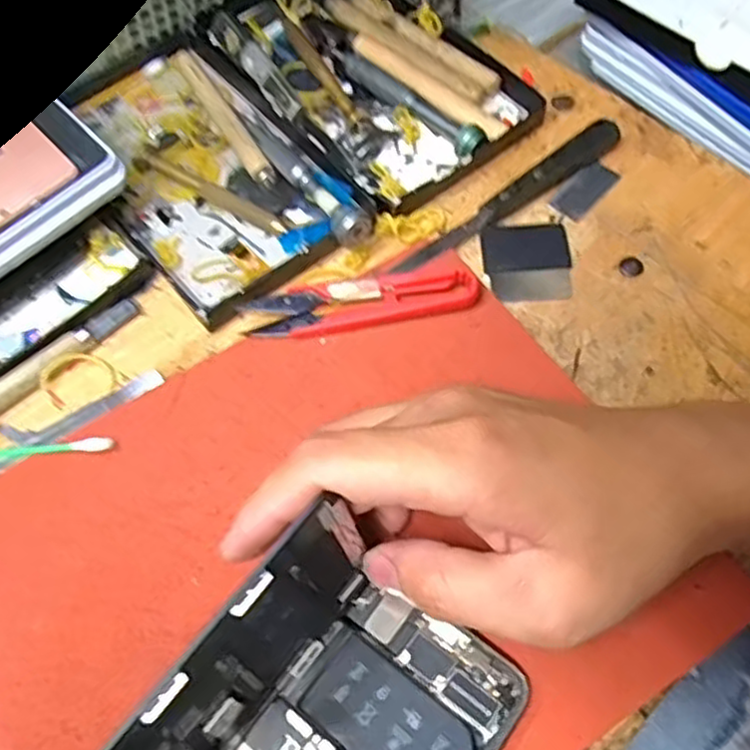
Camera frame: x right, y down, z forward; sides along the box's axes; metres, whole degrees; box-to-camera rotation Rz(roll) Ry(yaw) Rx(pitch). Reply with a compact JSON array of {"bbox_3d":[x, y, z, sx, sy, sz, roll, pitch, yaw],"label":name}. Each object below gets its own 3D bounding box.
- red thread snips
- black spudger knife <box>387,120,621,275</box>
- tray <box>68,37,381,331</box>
[{"bbox_3d":[-0.005,-0.031,0.320,0.100,0.009,0.023,-7,61,-1],"label":"red thread snips"},{"bbox_3d":[0.066,-0.086,0.347,0.136,0.010,0.014,-34,65,-15],"label":"black spudger knife"},{"bbox_3d":[-0.084,-0.106,0.358,0.097,0.020,0.175,-34,65,-15],"label":"tray"}]

